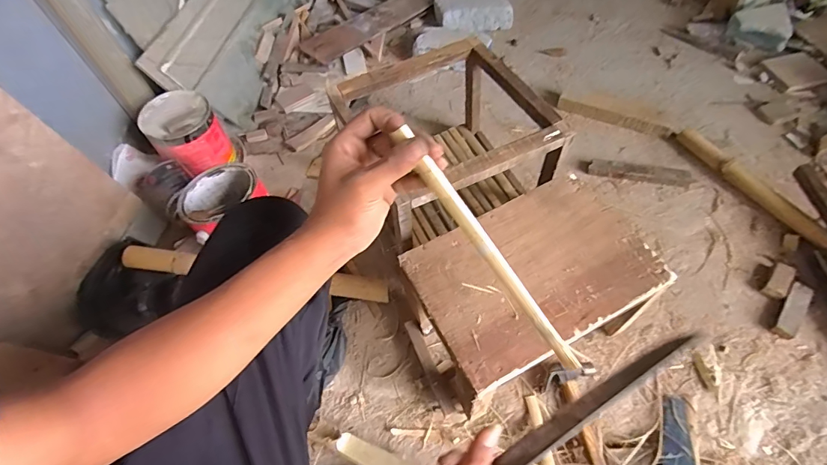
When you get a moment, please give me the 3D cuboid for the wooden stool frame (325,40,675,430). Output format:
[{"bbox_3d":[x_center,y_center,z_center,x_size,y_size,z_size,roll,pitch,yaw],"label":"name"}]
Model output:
[{"bbox_3d":[0.109,-0.052,0.745,0.333,0.227,0.588,-21,58,-9],"label":"wooden stool frame"}]

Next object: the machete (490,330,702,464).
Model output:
[{"bbox_3d":[0.121,0.193,0.396,0.355,0.027,0.034,-29,61,-4],"label":"machete"}]

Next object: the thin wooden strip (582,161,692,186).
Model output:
[{"bbox_3d":[0.497,-0.131,0.926,0.220,0.020,0.045,8,60,9],"label":"thin wooden strip"}]

